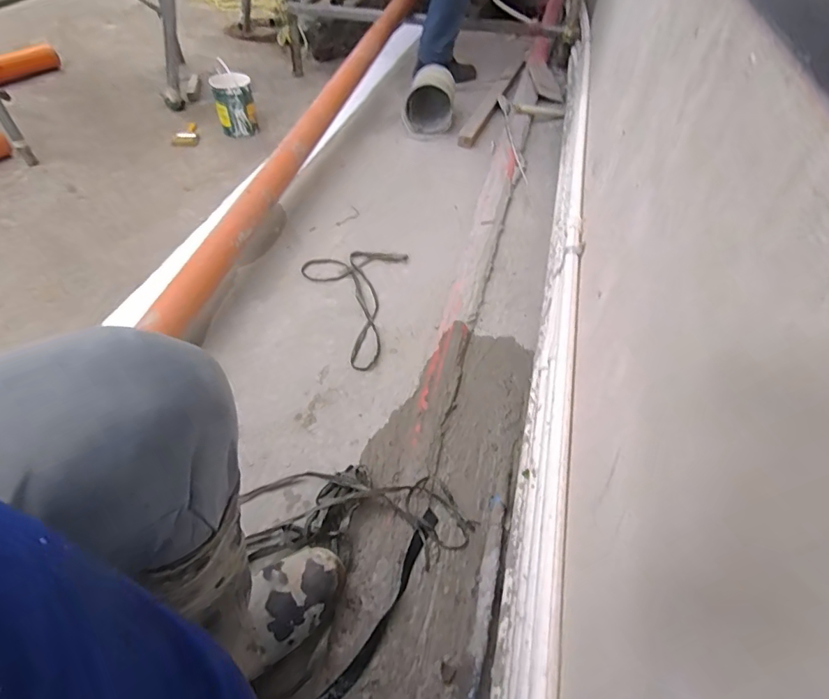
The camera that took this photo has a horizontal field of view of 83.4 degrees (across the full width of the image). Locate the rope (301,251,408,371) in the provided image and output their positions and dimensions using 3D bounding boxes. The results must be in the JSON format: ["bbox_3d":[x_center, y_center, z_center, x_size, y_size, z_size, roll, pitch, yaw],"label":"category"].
[{"bbox_3d":[-0.178,-0.124,1.149,0.254,0.013,0.407,9,50,5],"label":"rope"}]

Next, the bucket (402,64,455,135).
[{"bbox_3d":[0.055,-0.918,1.727,0.181,0.183,0.168,6,50,2],"label":"bucket"}]

